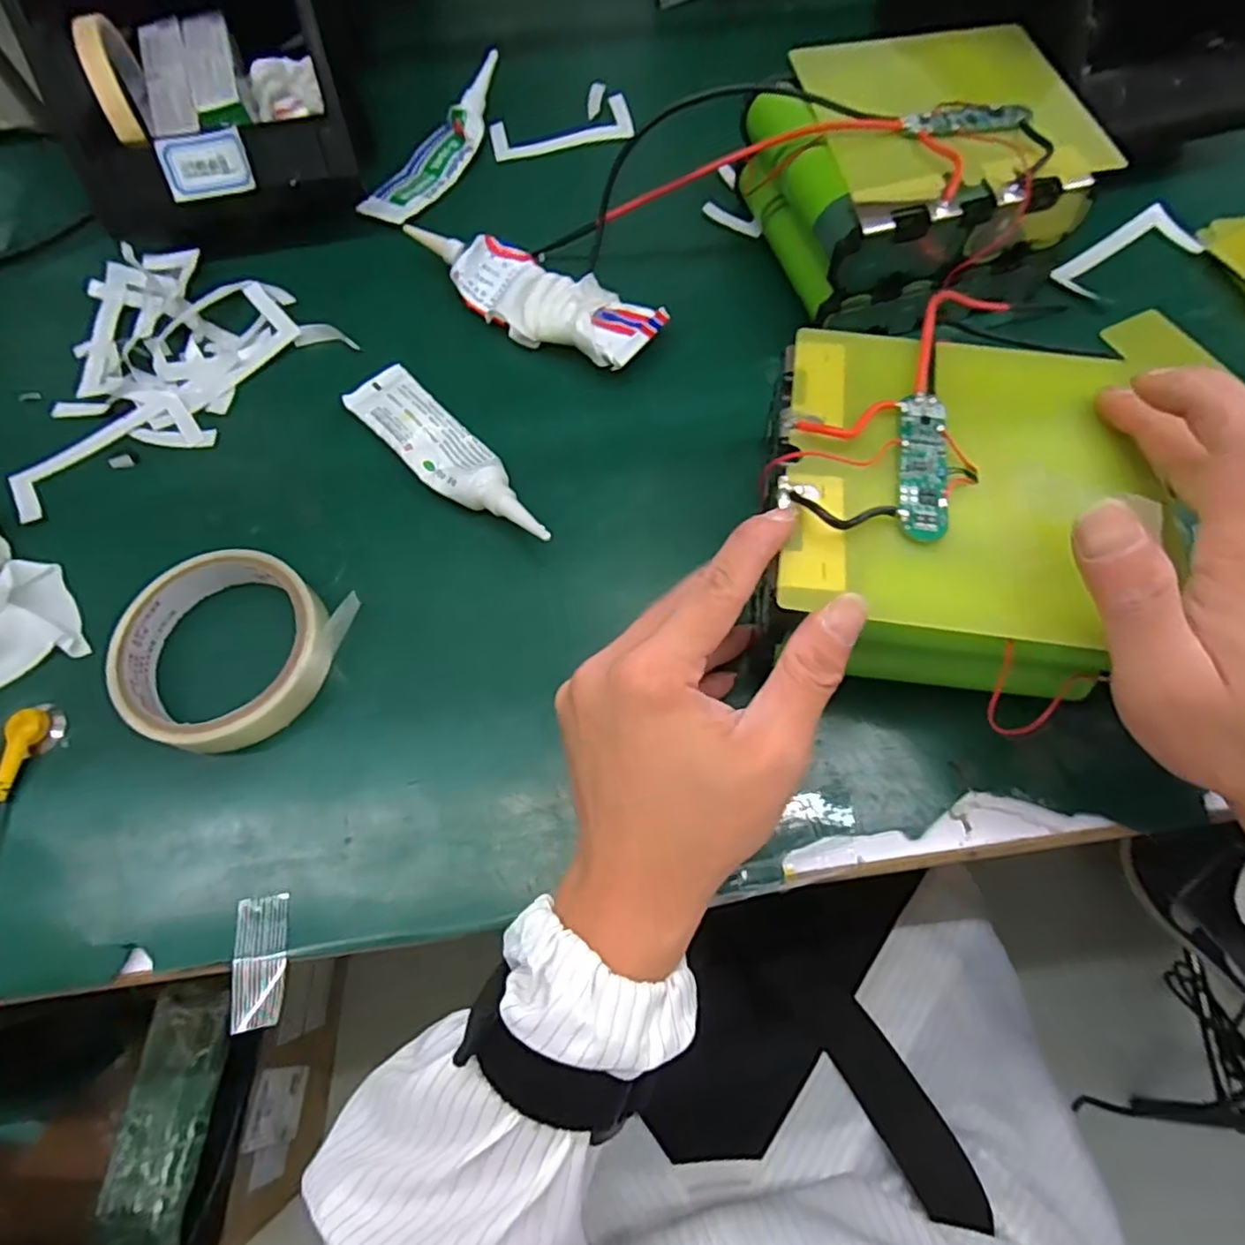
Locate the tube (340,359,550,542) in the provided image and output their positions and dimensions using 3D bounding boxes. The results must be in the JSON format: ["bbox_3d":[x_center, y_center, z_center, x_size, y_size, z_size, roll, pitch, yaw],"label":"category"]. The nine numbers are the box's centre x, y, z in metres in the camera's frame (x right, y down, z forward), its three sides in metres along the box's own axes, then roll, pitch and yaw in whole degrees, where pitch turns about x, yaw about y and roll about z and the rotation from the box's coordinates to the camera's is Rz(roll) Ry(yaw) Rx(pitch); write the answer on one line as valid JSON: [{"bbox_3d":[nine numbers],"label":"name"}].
[{"bbox_3d":[-0.091,-0.087,0.345,0.036,0.018,0.153,-40,70,-14],"label":"tube"}]

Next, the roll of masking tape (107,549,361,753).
[{"bbox_3d":[-0.183,0.012,0.306,0.090,0.022,0.091,-1,66,2],"label":"roll of masking tape"}]

